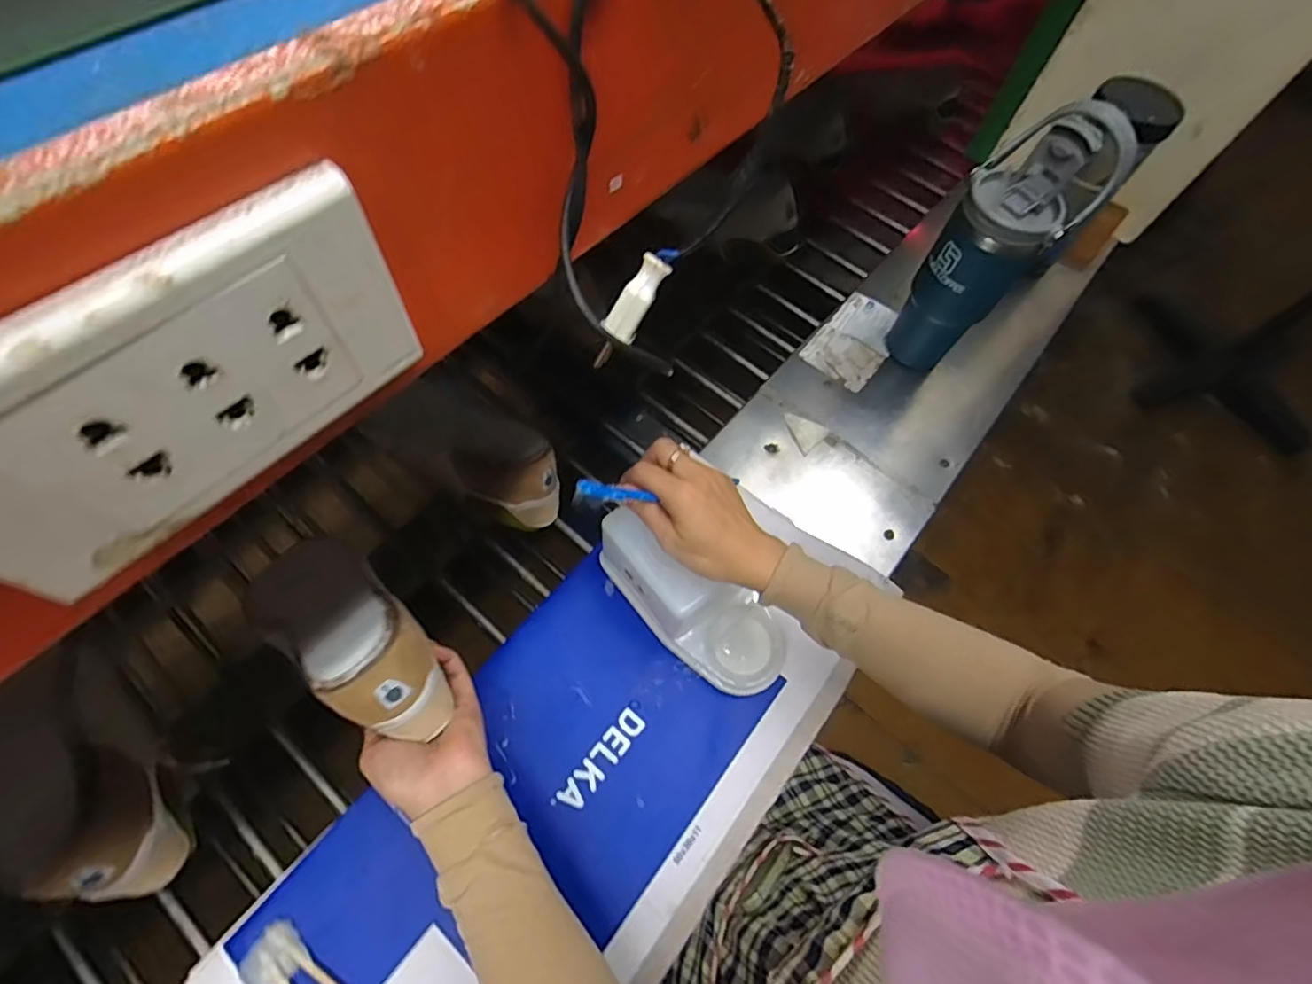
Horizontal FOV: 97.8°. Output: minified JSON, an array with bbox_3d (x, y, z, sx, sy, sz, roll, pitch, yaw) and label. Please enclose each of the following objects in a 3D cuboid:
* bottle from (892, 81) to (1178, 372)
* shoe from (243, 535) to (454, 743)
[{"bbox_3d":[0.349,-0.236,0.596,0.108,0.280,0.116,39,65,19],"label":"bottle"},{"bbox_3d":[-0.265,0.104,0.477,0.252,0.080,0.083,17,60,36],"label":"shoe"}]

